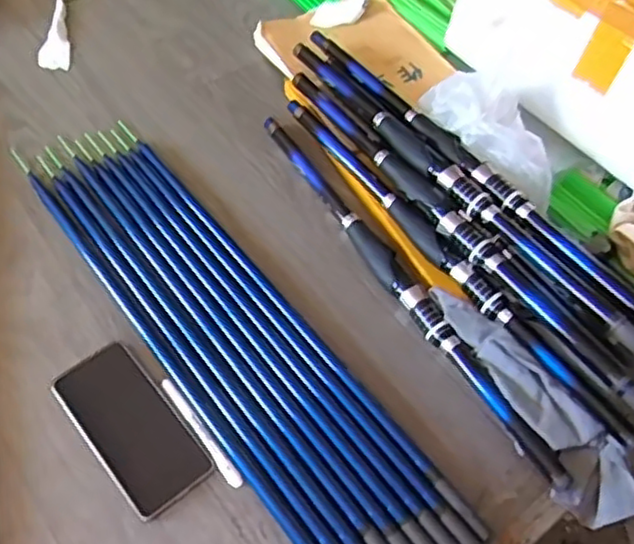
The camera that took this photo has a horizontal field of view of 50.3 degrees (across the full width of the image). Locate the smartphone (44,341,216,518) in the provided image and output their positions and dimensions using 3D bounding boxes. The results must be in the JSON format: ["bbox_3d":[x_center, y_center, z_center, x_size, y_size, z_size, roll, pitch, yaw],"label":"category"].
[{"bbox_3d":[-0.168,0.136,0.607,0.077,0.008,0.161,-35,63,-24],"label":"smartphone"}]

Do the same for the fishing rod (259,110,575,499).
[{"bbox_3d":[0.078,0.001,0.710,0.025,0.031,0.509,-25,60,-19],"label":"fishing rod"}]

